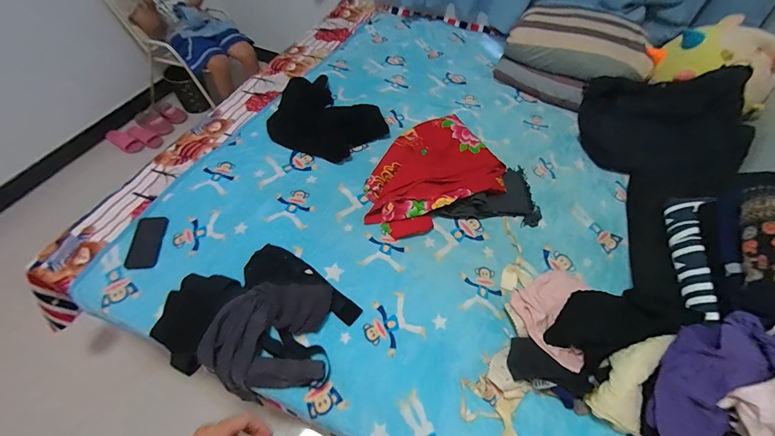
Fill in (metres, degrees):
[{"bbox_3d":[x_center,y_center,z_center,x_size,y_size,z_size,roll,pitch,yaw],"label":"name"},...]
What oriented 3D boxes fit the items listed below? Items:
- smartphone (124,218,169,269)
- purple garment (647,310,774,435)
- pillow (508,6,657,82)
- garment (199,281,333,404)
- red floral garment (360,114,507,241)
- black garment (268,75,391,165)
[{"bbox_3d":[-0.698,0.072,0.990,0.090,0.016,0.156,-5,62,-5],"label":"smartphone"},{"bbox_3d":[0.648,0.321,0.691,0.154,0.181,0.270,32,58,18],"label":"purple garment"},{"bbox_3d":[0.808,-0.746,1.420,0.542,0.145,0.351,26,56,14],"label":"pillow"},{"bbox_3d":[-0.288,0.283,0.824,0.272,0.068,0.246,3,54,-2],"label":"garment"},{"bbox_3d":[0.126,-0.167,1.152,0.498,0.073,0.390,-24,59,-20],"label":"red floral garment"},{"bbox_3d":[-0.252,-0.385,1.308,0.482,0.041,0.378,36,59,20],"label":"black garment"}]

